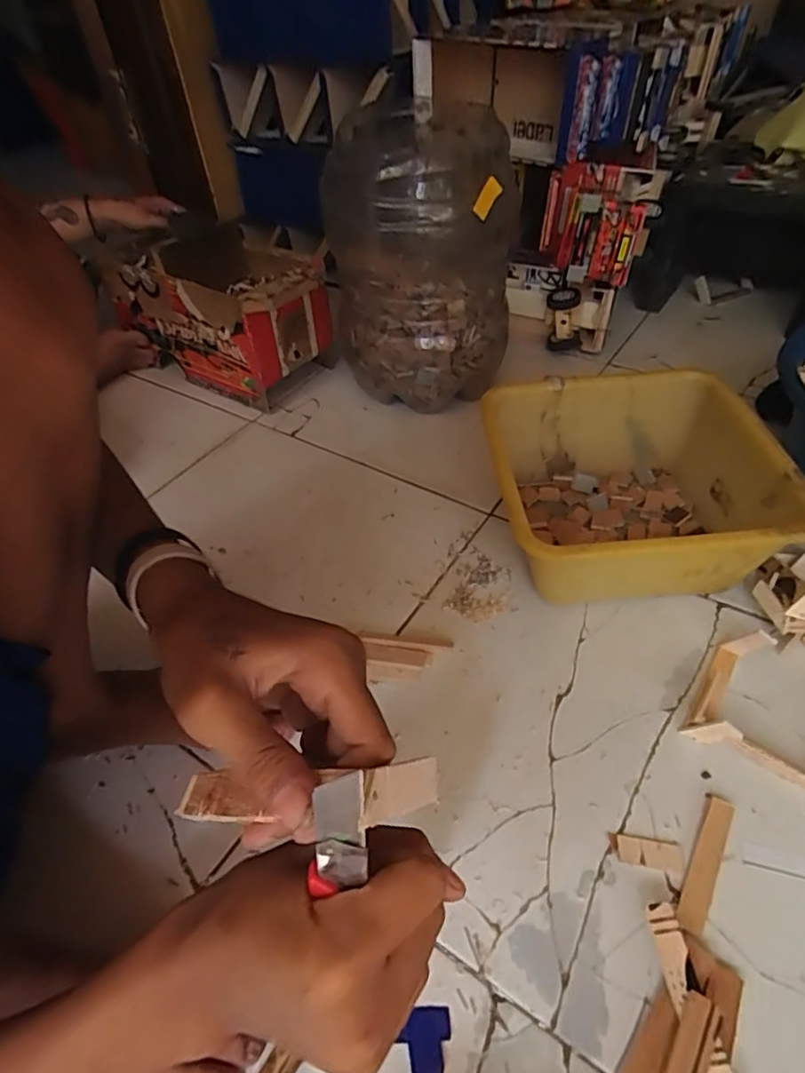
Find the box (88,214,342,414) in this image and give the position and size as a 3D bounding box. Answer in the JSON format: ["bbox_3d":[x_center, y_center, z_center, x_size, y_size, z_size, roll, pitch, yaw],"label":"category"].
[{"bbox_3d":[-0.258,-0.345,0.887,0.308,0.215,0.173,19,52,22],"label":"box"}]

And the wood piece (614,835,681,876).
[{"bbox_3d":[0.184,0.237,0.427,0.045,0.004,0.021,7,48,13],"label":"wood piece"}]

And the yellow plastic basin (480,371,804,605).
[{"bbox_3d":[0.234,-0.045,0.606,0.254,0.126,0.260,-4,47,3],"label":"yellow plastic basin"}]

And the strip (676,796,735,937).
[{"bbox_3d":[0.222,0.239,0.419,0.019,0.006,0.095,22,53,24],"label":"strip"}]

